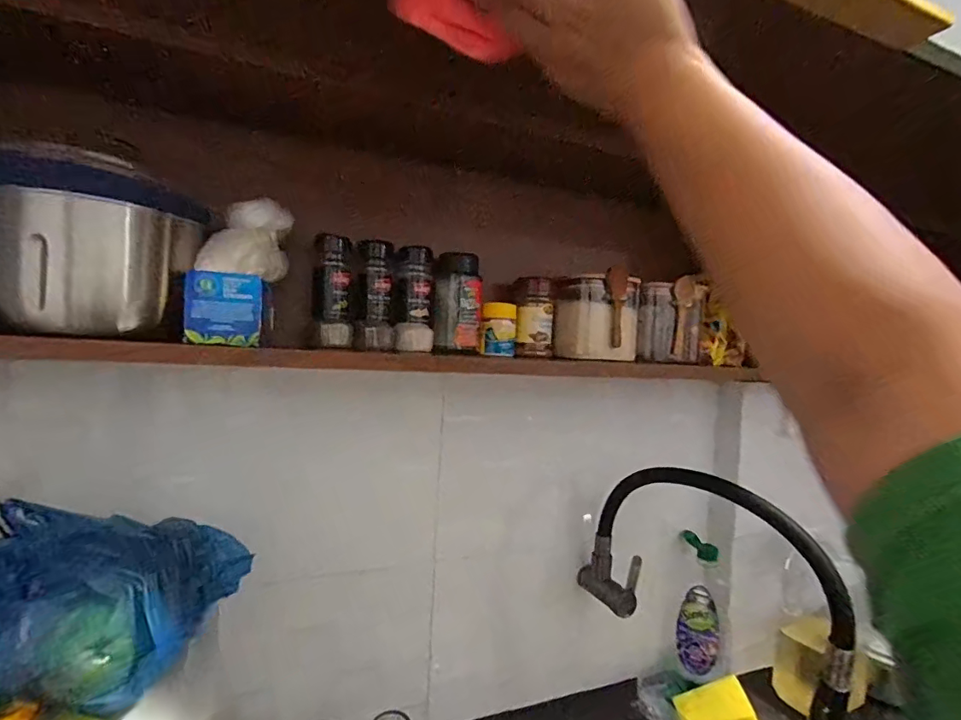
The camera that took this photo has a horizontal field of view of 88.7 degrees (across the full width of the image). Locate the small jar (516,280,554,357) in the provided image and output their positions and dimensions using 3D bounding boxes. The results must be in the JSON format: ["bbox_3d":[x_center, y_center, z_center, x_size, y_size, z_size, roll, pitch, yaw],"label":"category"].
[{"bbox_3d":[0.072,-0.053,0.626,0.040,0.095,0.034,5,3,18],"label":"small jar"}]

